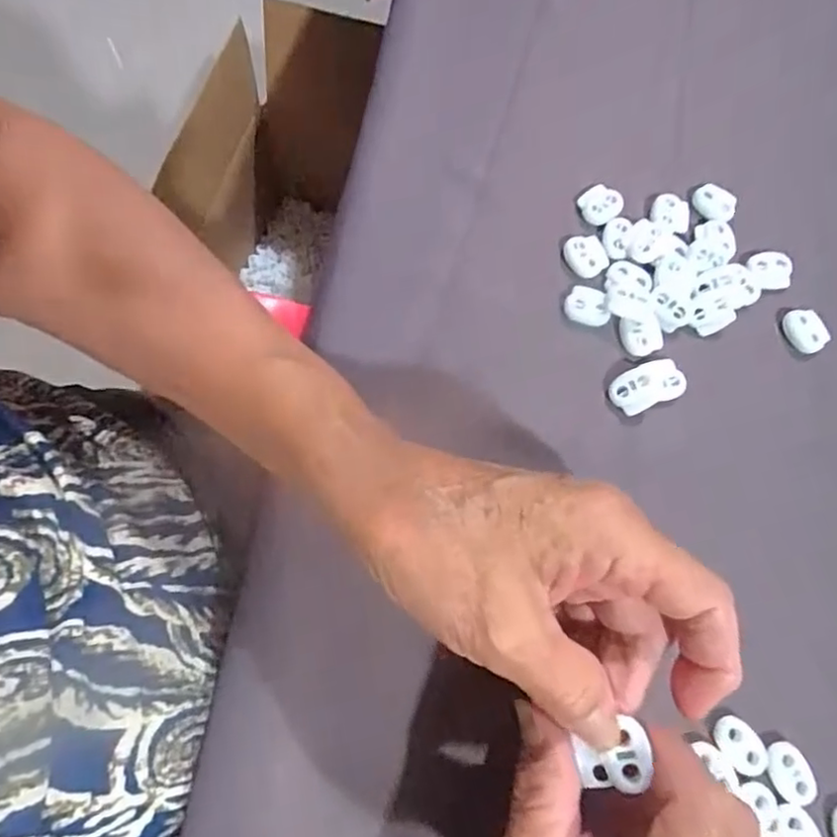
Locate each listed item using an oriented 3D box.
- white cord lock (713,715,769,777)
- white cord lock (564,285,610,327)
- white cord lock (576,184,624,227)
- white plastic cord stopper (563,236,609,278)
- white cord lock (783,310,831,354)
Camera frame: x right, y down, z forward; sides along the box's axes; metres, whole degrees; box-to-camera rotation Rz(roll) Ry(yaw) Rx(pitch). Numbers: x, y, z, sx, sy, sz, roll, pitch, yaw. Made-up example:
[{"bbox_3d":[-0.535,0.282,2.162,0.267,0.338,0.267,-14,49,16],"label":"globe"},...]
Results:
[{"bbox_3d":[0.127,0.129,0.253,0.015,0.004,0.022,-32,77,-13],"label":"white cord lock"},{"bbox_3d":[0.081,-0.055,0.305,0.021,0.004,0.018,18,72,2],"label":"white cord lock"},{"bbox_3d":[0.092,-0.108,0.322,0.021,0.004,0.019,-35,78,-13],"label":"white cord lock"},{"bbox_3d":[0.082,-0.080,0.312,0.020,0.004,0.021,-20,75,-10],"label":"white plastic cord stopper"},{"bbox_3d":[0.188,-0.043,0.311,0.016,0.008,0.022,-25,76,-11],"label":"white cord lock"}]

